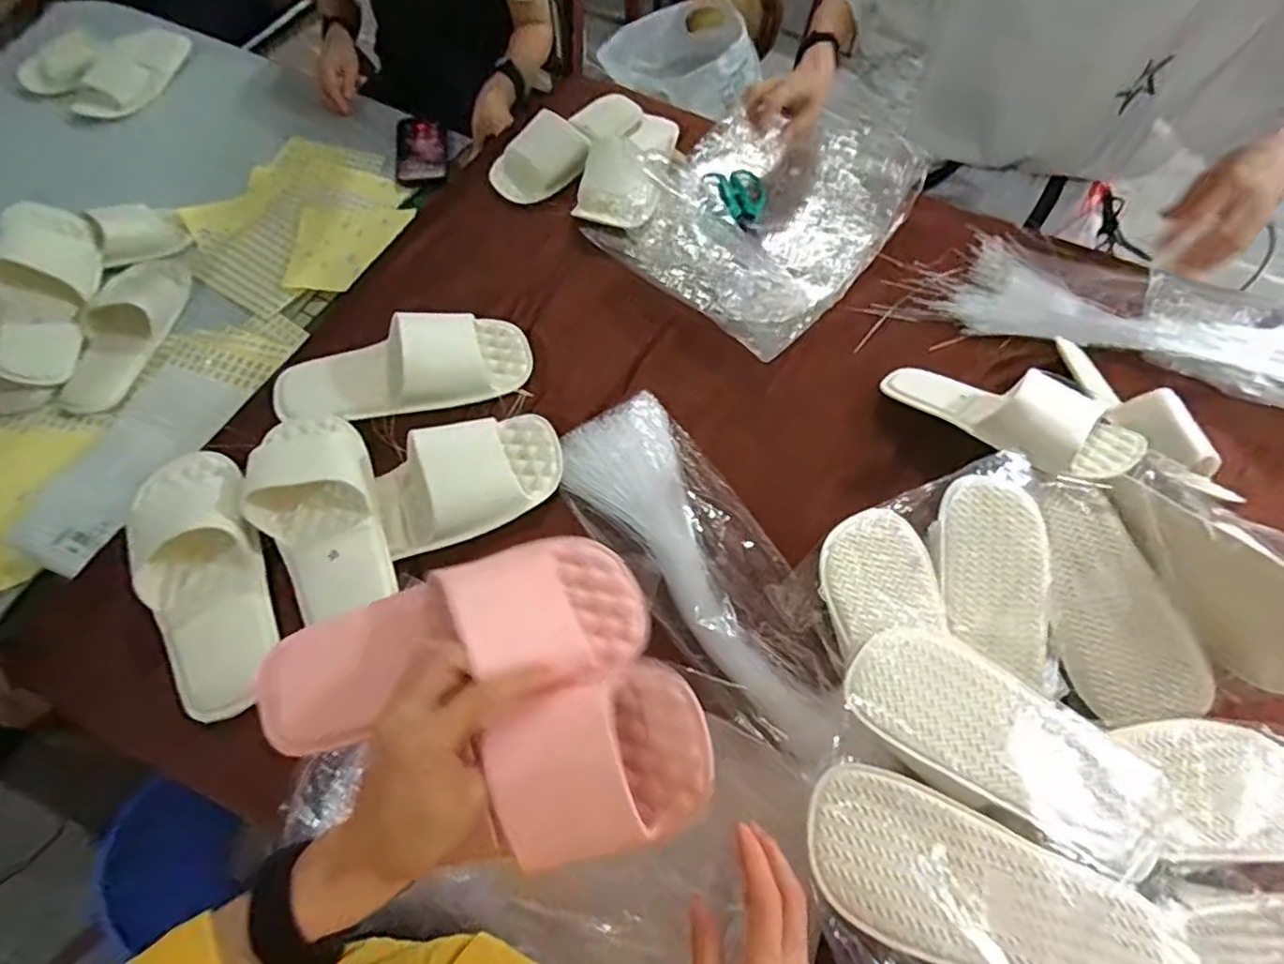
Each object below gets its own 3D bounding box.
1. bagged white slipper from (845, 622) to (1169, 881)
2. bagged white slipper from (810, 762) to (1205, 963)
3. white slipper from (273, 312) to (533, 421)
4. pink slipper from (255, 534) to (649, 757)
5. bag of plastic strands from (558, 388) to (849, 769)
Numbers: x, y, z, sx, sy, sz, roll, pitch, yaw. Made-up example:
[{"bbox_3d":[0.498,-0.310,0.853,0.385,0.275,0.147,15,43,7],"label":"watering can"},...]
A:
[{"bbox_3d":[0.274,0.194,0.475,0.234,0.036,0.108,33,70,14],"label":"bagged white slipper"},{"bbox_3d":[0.238,0.279,0.425,0.248,0.029,0.099,21,68,9],"label":"bagged white slipper"},{"bbox_3d":[-0.258,-0.123,0.686,0.268,0.056,0.116,-16,65,-9],"label":"white slipper"},{"bbox_3d":[-0.116,0.095,0.391,0.231,0.049,0.099,-16,67,-8],"label":"pink slipper"},{"bbox_3d":[0.036,0.079,0.601,0.118,0.034,0.382,-22,66,-11],"label":"bag of plastic strands"}]

